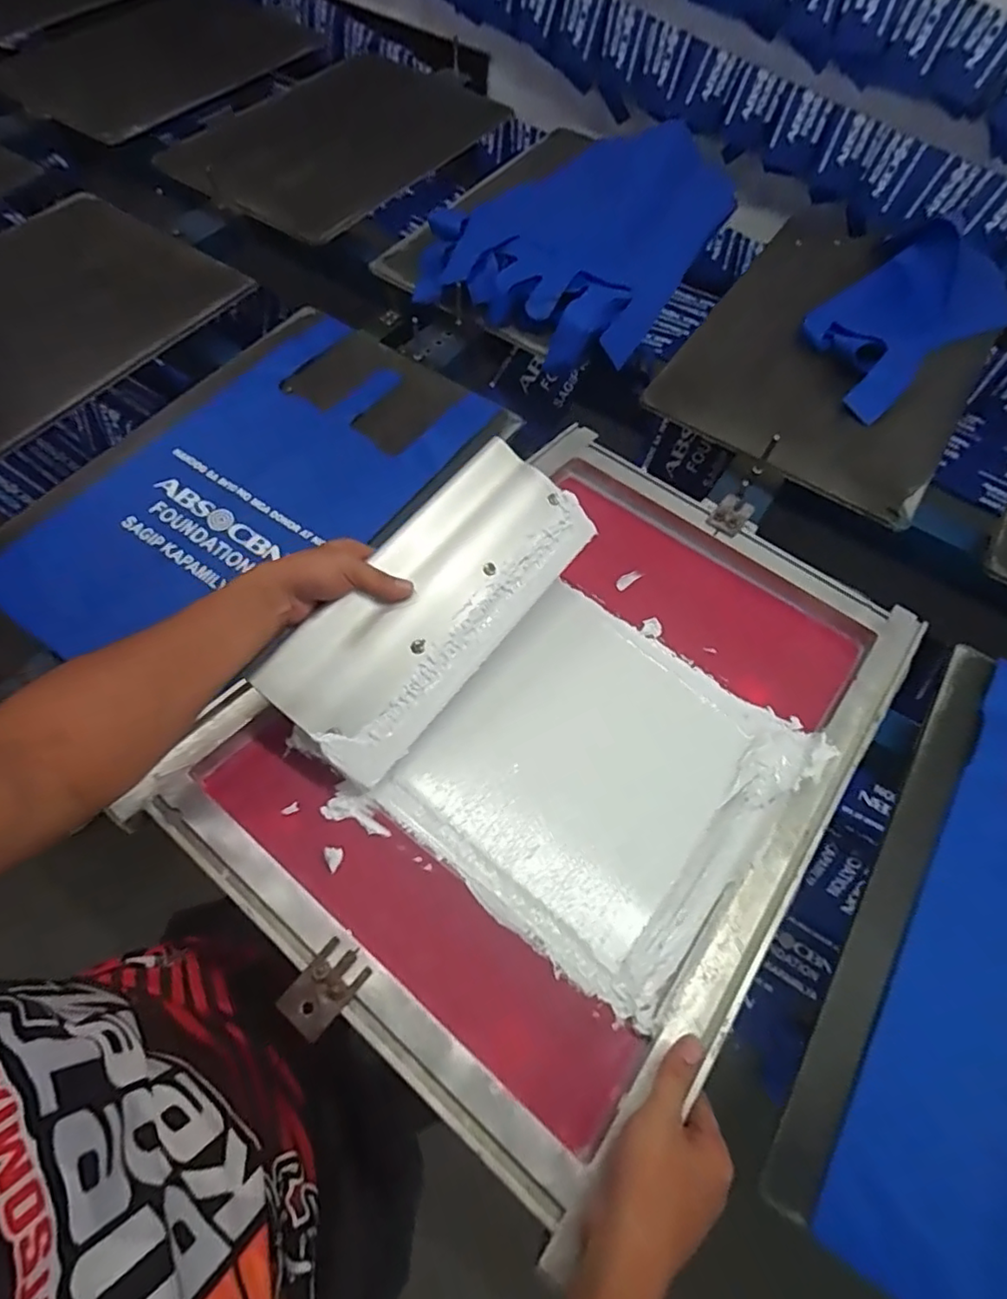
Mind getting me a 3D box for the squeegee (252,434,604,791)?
[{"bbox_3d":[-0.062,-0.043,0.566,0.138,0.038,0.330,43,71,-6],"label":"squeegee"}]

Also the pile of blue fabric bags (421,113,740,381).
[{"bbox_3d":[0.146,-0.716,1.013,0.370,0.075,0.582,29,63,6],"label":"pile of blue fabric bags"}]

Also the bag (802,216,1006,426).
[{"bbox_3d":[0.625,-0.525,0.940,0.415,0.080,0.219,-31,72,-22],"label":"bag"}]

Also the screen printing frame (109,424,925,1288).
[{"bbox_3d":[0.075,0.057,0.591,0.452,0.043,0.639,37,60,15],"label":"screen printing frame"}]

